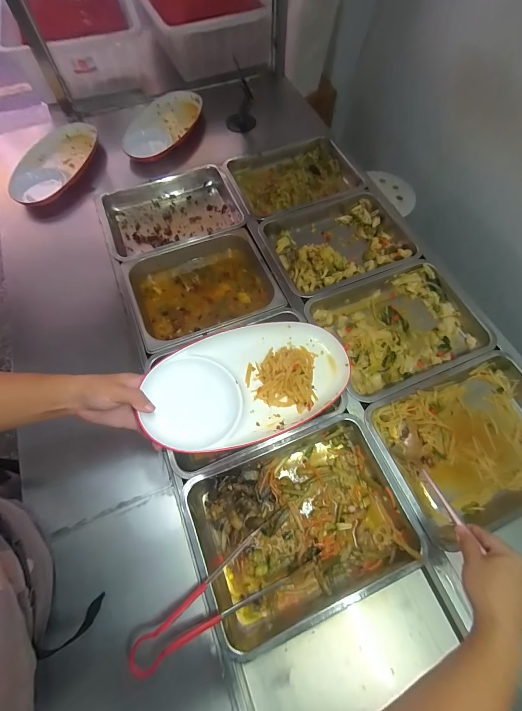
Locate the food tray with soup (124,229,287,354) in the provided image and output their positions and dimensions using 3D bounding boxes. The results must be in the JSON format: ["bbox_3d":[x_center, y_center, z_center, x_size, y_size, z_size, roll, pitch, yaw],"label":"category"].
[{"bbox_3d":[-0.136,-0.156,0.743,0.312,0.075,0.253,-22,69,-9],"label":"food tray with soup"}]

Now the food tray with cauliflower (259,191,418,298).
[{"bbox_3d":[0.201,-0.290,0.799,0.349,0.077,0.260,-22,69,-9],"label":"food tray with cauliflower"}]

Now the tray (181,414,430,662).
[{"bbox_3d":[0.067,0.279,0.534,0.344,0.047,0.256,-20,69,-9],"label":"tray"}]

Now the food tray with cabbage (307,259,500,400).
[{"bbox_3d":[0.307,-0.065,0.699,0.346,0.057,0.262,-21,69,-9],"label":"food tray with cabbage"}]

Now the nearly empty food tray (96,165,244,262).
[{"bbox_3d":[-0.238,-0.379,0.849,0.353,0.072,0.272,-22,69,-9],"label":"nearly empty food tray"}]

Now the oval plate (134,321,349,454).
[{"bbox_3d":[-0.006,0.038,0.489,0.334,0.036,0.170,-18,70,-26],"label":"oval plate"}]

